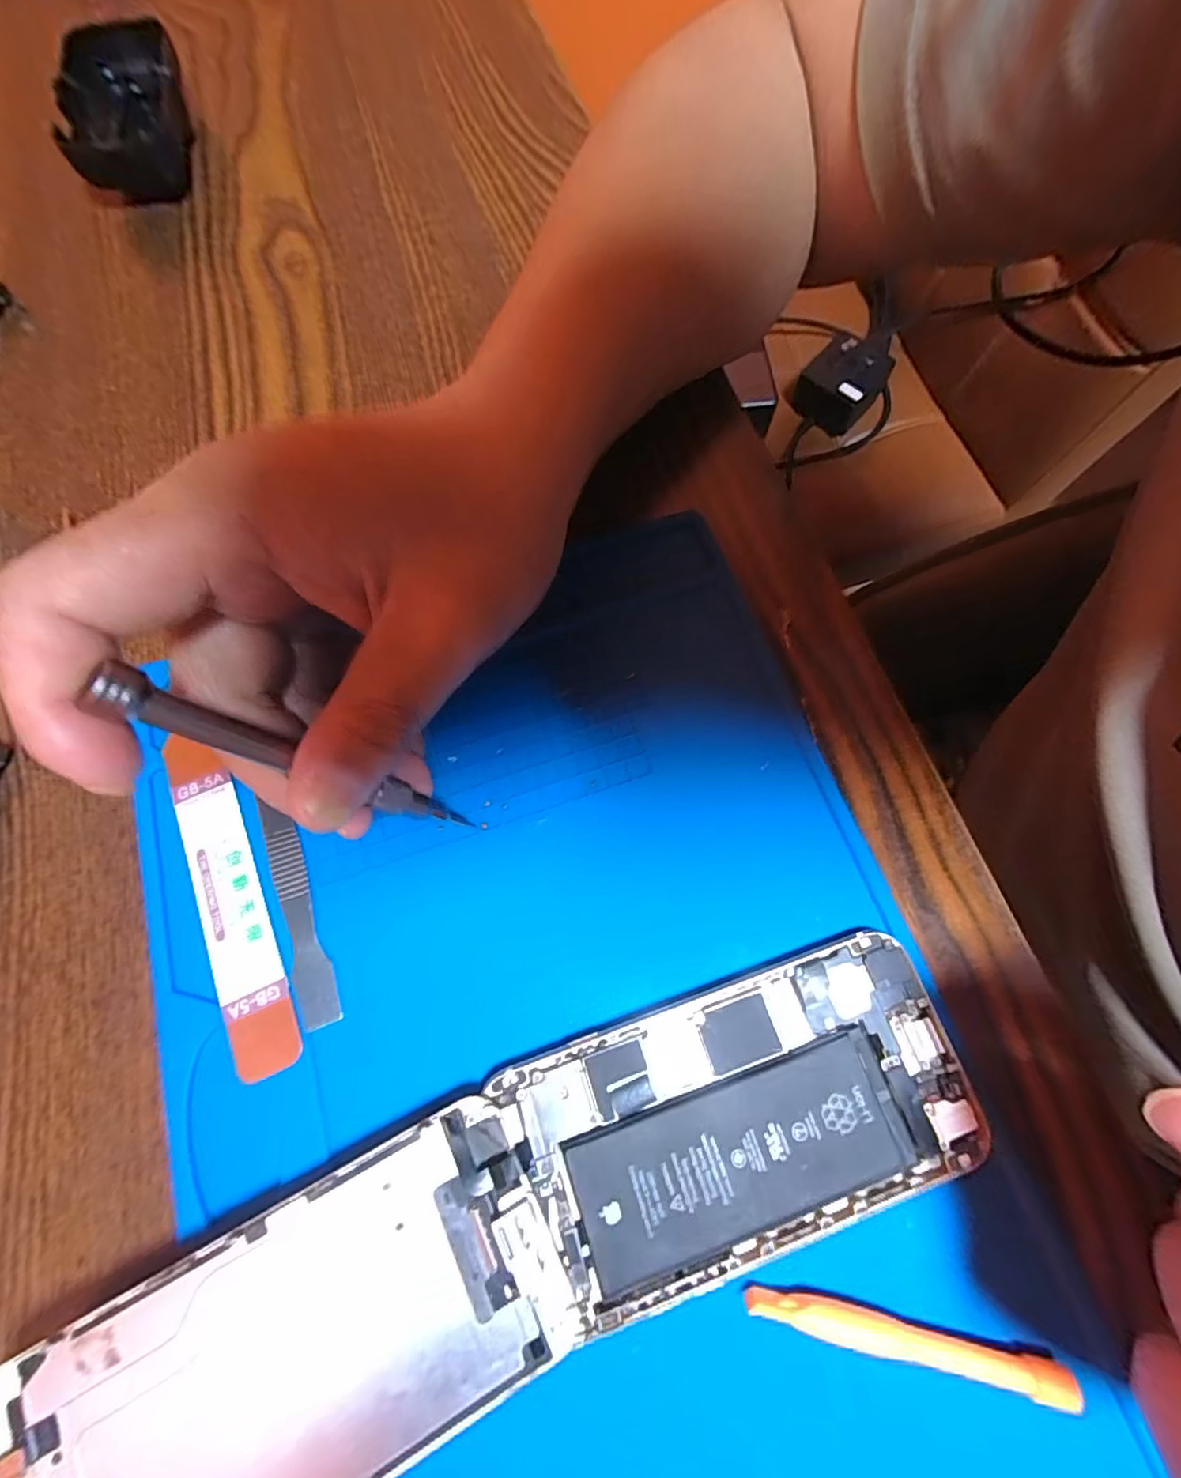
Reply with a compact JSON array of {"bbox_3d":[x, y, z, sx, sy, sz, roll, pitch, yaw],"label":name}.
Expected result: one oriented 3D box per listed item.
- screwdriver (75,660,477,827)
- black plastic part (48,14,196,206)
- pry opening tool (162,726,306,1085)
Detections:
[{"bbox_3d":[-0.070,0.010,0.146,0.013,0.105,0.010,-2,68,34],"label":"screwdriver"},{"bbox_3d":[-0.239,-0.323,0.283,0.058,0.028,0.107,-21,73,-8],"label":"black plastic part"},{"bbox_3d":[-0.117,0.049,0.176,0.020,0.005,0.113,-23,73,-8],"label":"pry opening tool"}]

